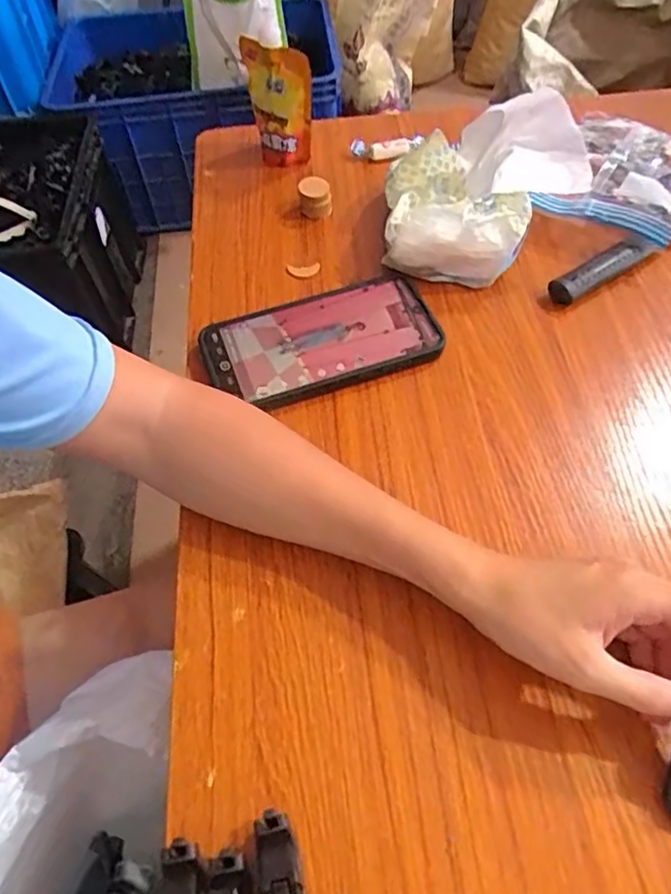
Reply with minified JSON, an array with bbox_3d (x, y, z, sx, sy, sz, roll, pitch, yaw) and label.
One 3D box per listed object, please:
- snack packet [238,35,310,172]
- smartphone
[{"bbox_3d":[-0.047,-0.292,0.546,0.065,0.096,0.021,20,49,28],"label":"snack packet"},{"bbox_3d":[-0.011,-0.073,0.449,0.160,0.018,0.080,-17,57,-9],"label":"smartphone"}]

